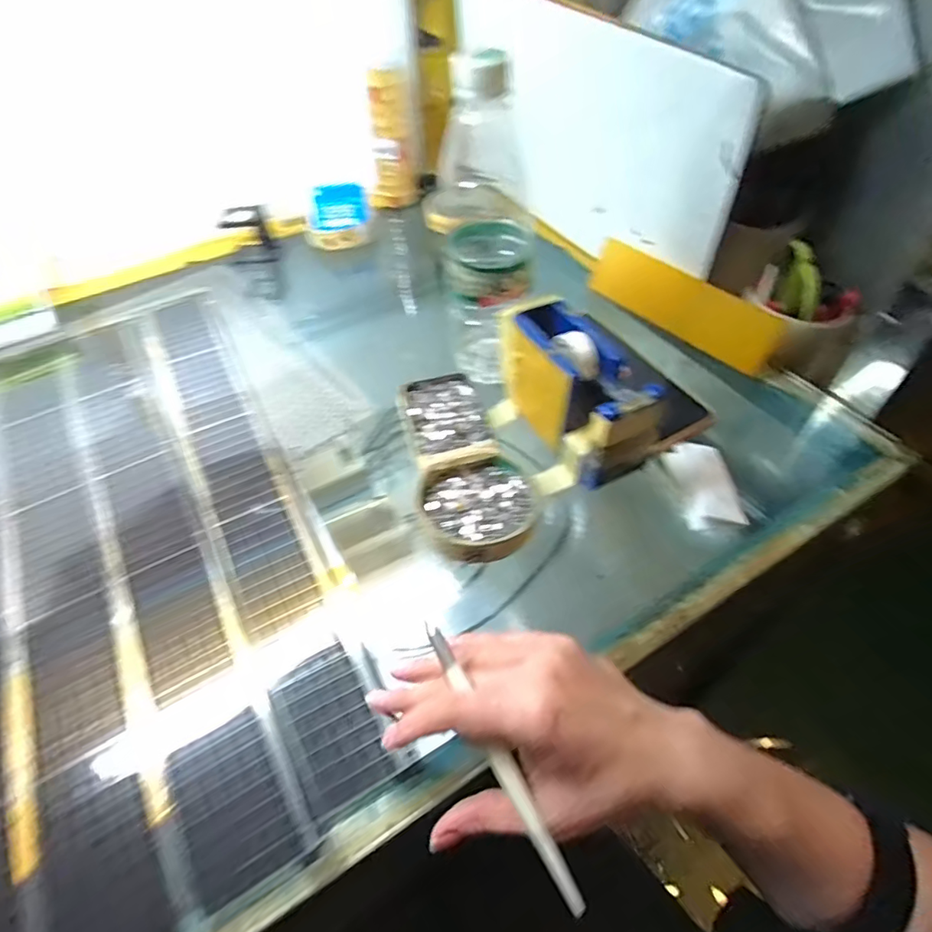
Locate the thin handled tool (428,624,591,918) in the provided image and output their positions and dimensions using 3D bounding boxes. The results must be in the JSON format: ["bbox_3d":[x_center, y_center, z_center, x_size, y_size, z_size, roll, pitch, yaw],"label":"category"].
[{"bbox_3d":[0.015,0.138,0.262,0.008,0.005,0.138,-26,68,-18],"label":"thin handled tool"}]

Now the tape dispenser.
[{"bbox_3d":[0.074,-0.050,0.388,0.053,0.074,0.138,-25,54,-17],"label":"tape dispenser"}]

